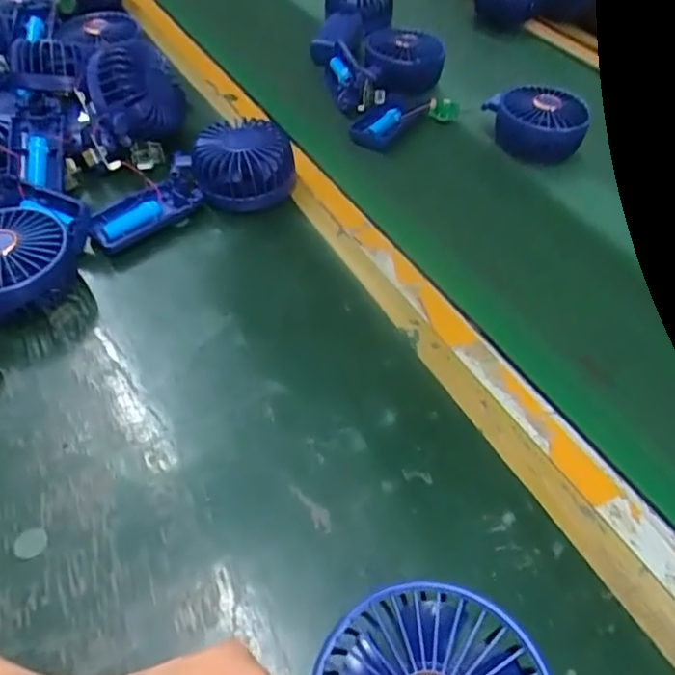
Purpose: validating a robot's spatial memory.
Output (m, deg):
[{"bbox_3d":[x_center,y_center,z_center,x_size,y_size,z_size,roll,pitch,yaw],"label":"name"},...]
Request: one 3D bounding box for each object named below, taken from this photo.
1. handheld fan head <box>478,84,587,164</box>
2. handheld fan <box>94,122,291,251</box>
[{"bbox_3d":[0.196,-0.208,0.598,0.091,0.047,0.073,4,50,2],"label":"handheld fan head"},{"bbox_3d":[-0.118,-0.130,0.500,0.176,0.045,0.076,-20,53,-18],"label":"handheld fan"}]

